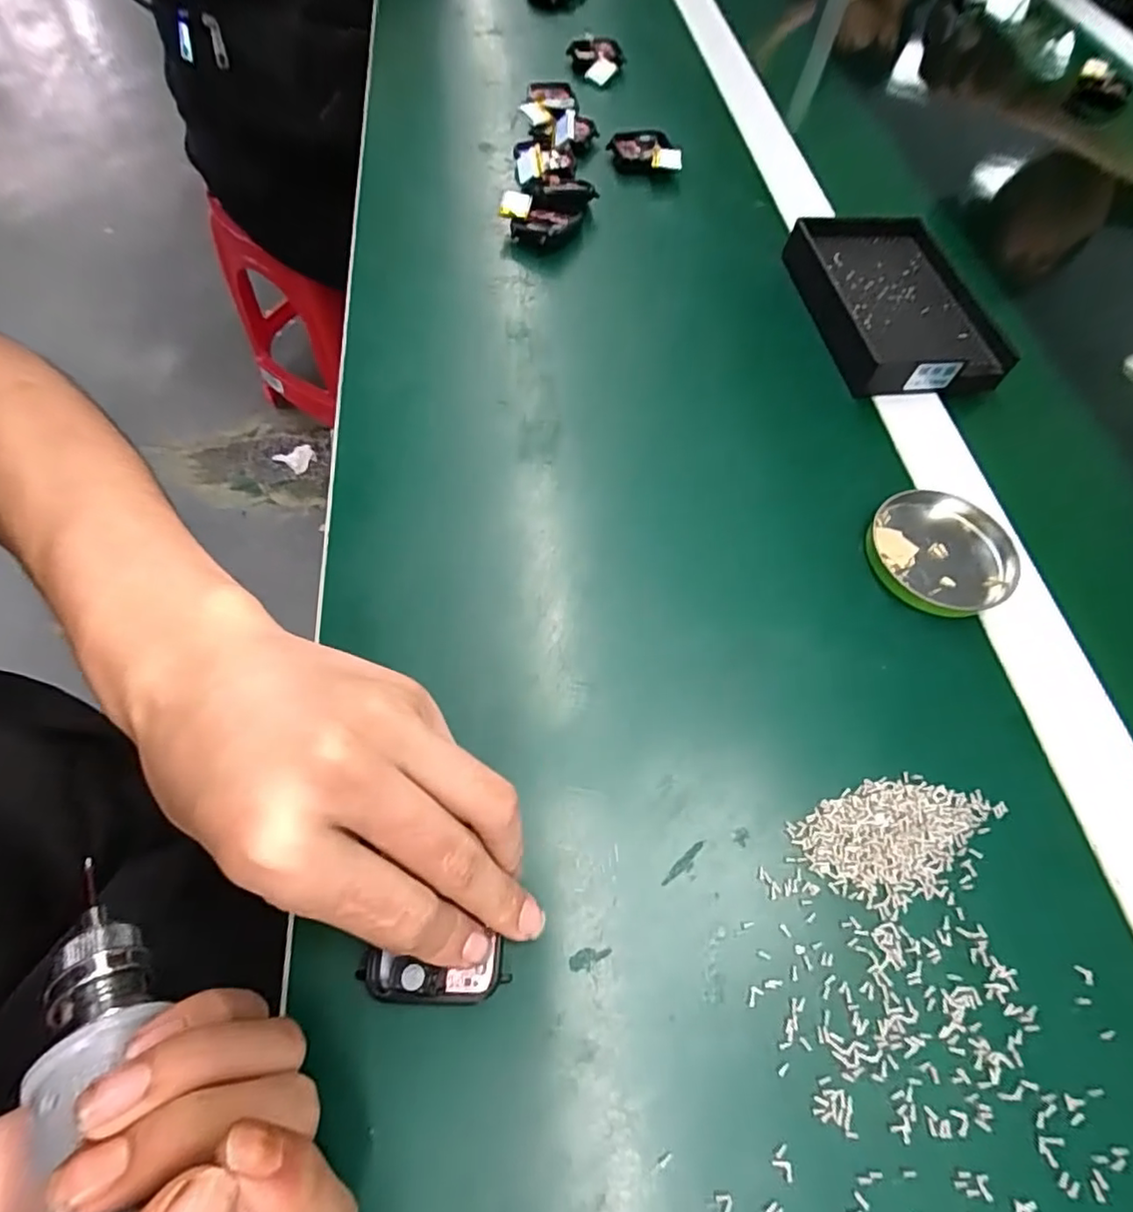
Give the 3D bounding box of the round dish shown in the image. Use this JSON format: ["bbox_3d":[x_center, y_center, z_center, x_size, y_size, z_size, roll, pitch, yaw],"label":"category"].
[{"bbox_3d":[0.181,-0.028,0.282,0.064,0.010,0.063,1,62,-2],"label":"round dish"}]

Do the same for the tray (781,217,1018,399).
[{"bbox_3d":[0.201,-0.189,0.362,0.096,0.021,0.142,-4,62,-5],"label":"tray"}]

